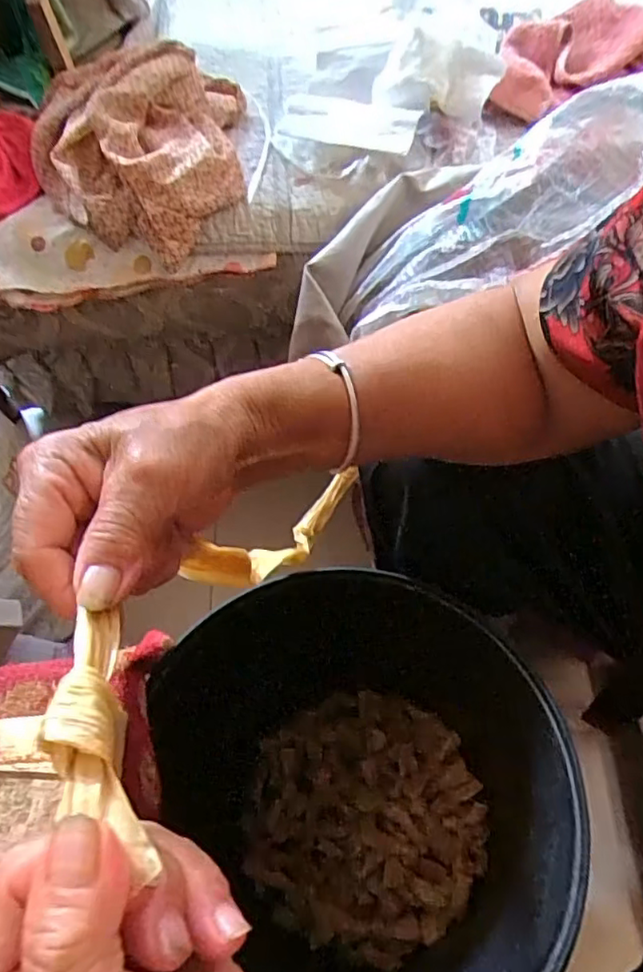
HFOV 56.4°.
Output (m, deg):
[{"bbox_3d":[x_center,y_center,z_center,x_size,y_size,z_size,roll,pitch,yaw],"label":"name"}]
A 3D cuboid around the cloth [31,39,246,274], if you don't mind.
[{"bbox_3d":[-0.204,-0.365,0.643,0.236,0.109,0.212,-2,58,3],"label":"cloth"}]

